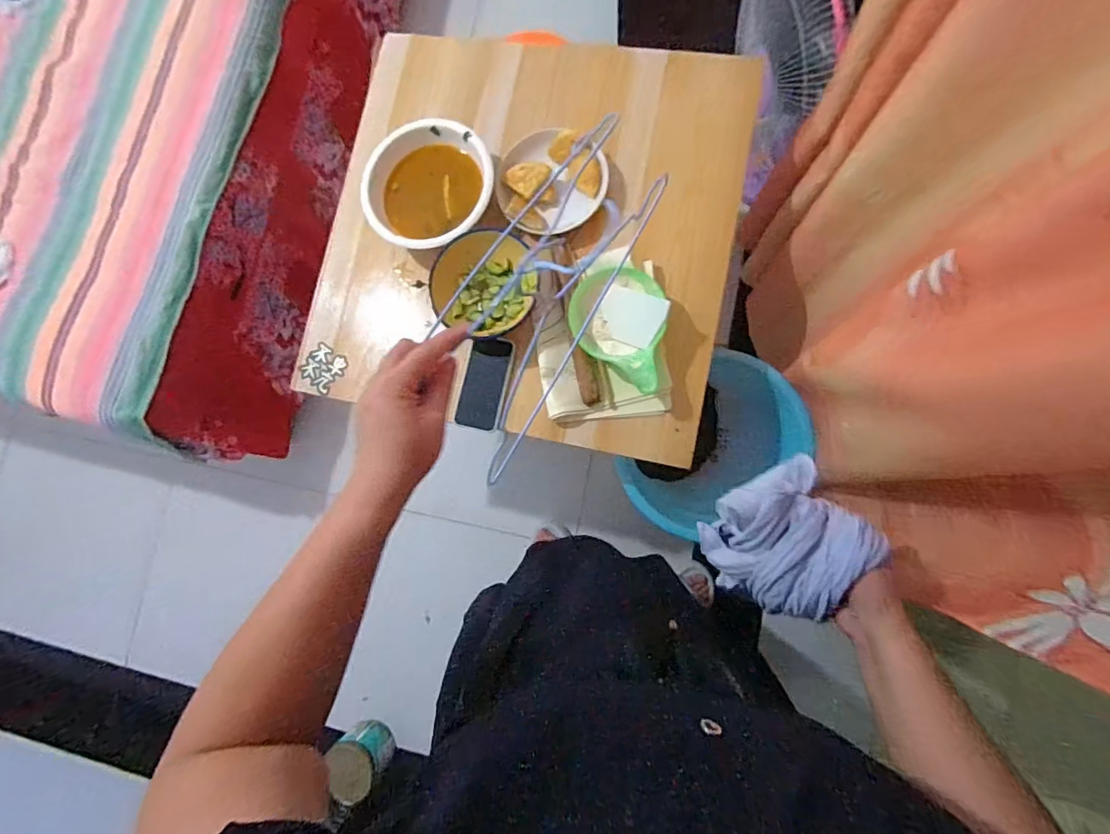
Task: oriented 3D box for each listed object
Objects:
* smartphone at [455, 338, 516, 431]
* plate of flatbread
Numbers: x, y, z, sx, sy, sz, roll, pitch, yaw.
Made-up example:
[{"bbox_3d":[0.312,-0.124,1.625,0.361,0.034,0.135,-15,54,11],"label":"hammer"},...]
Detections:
[{"bbox_3d":[-0.114,-0.056,0.812,0.068,0.016,0.147,14,85,-1],"label":"smartphone"},{"bbox_3d":[-0.002,-0.392,0.843,0.178,0.041,0.174,10,85,8],"label":"plate of flatbread"}]

